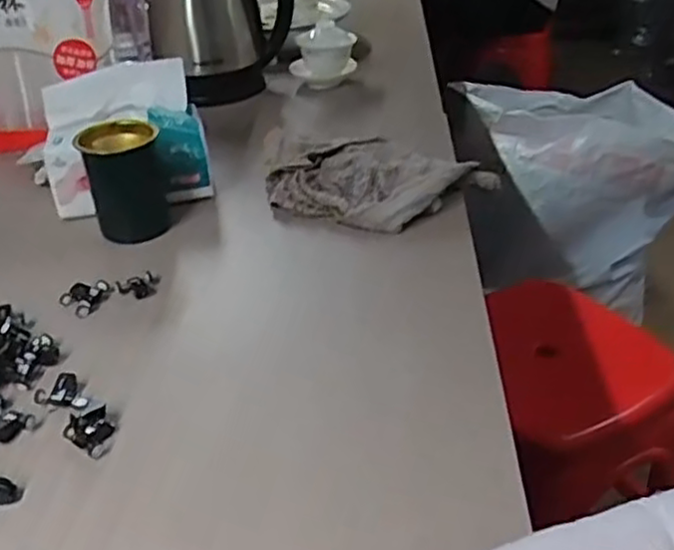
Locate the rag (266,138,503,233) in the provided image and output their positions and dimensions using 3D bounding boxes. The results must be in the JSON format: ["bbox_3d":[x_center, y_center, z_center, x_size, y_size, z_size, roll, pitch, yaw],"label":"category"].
[{"bbox_3d":[0.050,-0.087,0.727,0.248,0.064,0.115,0,34,1],"label":"rag"}]

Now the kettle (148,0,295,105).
[{"bbox_3d":[-0.166,-0.381,1.027,0.206,0.208,0.142,-8,34,-10],"label":"kettle"}]

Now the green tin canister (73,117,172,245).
[{"bbox_3d":[-0.209,-0.093,0.700,0.072,0.100,0.071,-6,34,-8],"label":"green tin canister"}]

